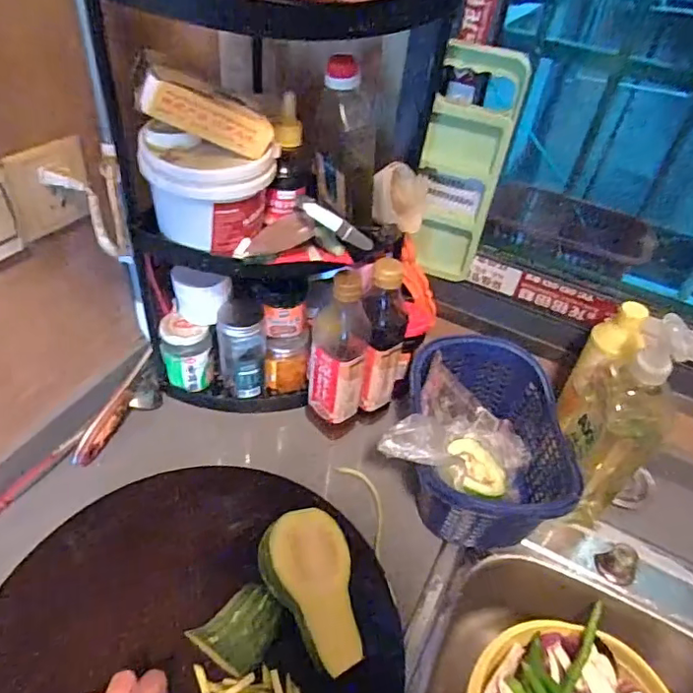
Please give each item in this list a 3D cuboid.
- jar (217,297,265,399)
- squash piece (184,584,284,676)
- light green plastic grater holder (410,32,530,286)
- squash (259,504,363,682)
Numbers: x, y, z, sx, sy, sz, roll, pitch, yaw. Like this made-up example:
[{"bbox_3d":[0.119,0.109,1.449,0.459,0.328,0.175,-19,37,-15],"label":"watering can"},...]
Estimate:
[{"bbox_3d":[-0.135,0.004,0.710,0.058,0.131,0.044,1,43,-7],"label":"jar"},{"bbox_3d":[-0.094,0.252,0.497,0.058,0.024,0.073,32,48,24],"label":"squash piece"},{"bbox_3d":[0.132,-0.199,0.644,0.094,0.277,0.034,18,43,12],"label":"light green plastic grater holder"},{"bbox_3d":[-0.033,0.229,0.518,0.087,0.038,0.137,10,55,-45],"label":"squash"}]

